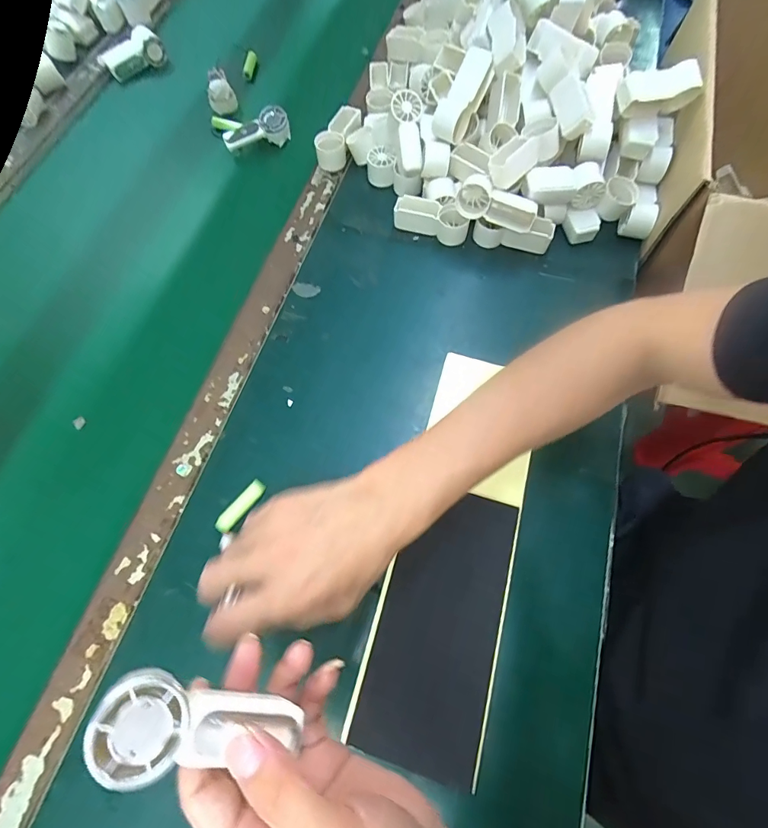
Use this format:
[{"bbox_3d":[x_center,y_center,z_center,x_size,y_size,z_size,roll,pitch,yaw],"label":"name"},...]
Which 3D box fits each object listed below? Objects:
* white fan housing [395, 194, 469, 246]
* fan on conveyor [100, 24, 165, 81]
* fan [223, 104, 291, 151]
[{"bbox_3d":[0.058,-0.236,0.525,0.090,0.041,0.030,19,69,10],"label":"white fan housing"},{"bbox_3d":[-0.414,-0.589,0.708,0.098,0.040,0.056,-27,69,-9],"label":"fan on conveyor"},{"bbox_3d":[-0.180,-0.397,0.615,0.093,0.052,0.033,-17,68,-5],"label":"fan"}]

